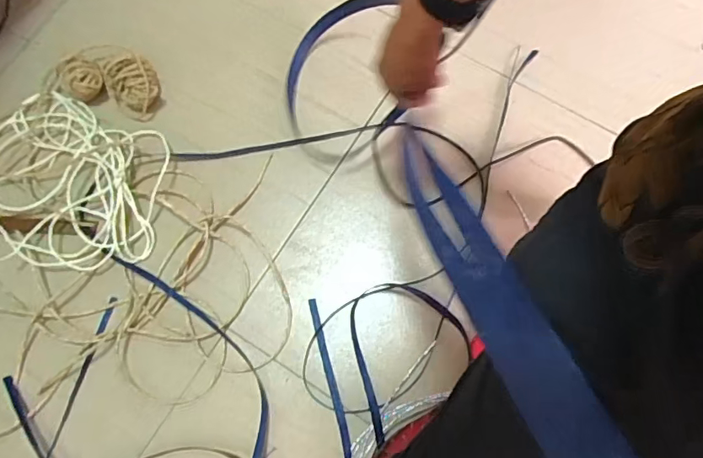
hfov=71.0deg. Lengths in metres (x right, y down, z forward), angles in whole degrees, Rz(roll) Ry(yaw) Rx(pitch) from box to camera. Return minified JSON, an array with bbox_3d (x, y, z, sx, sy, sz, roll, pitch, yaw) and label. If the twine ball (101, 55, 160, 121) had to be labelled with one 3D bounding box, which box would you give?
[{"bbox_3d":[-0.367,-0.244,0.827,0.085,0.049,0.106,-36,77,-8],"label":"twine ball"}]

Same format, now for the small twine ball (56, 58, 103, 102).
[{"bbox_3d":[-0.449,-0.248,0.819,0.067,0.053,0.064,-30,77,-7],"label":"small twine ball"}]

